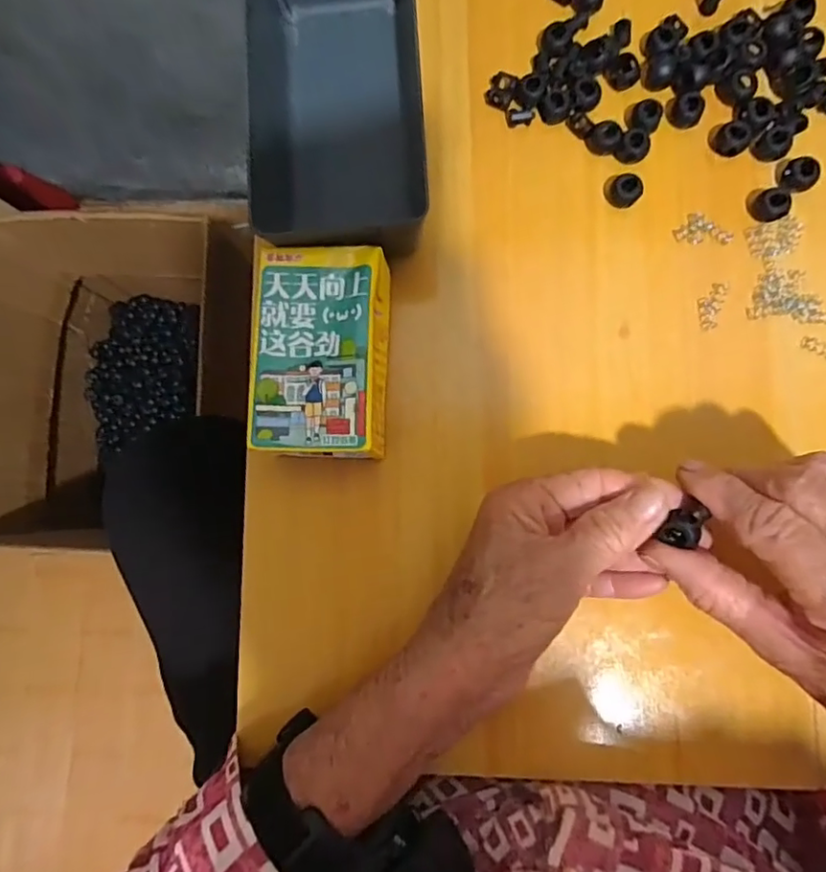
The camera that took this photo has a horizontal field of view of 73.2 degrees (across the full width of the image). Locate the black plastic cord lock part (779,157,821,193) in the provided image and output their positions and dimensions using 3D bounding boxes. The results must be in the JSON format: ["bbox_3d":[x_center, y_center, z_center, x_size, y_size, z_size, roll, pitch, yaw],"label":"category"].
[{"bbox_3d":[0.211,-0.142,0.304,0.016,0.012,0.018,-44,82,-1],"label":"black plastic cord lock part"}]

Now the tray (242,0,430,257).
[{"bbox_3d":[-0.041,-0.197,0.311,0.088,0.054,0.204,-4,83,4],"label":"tray"}]

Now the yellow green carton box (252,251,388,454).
[{"bbox_3d":[-0.048,-0.041,0.298,0.064,0.046,0.105,2,84,5],"label":"yellow green carton box"}]

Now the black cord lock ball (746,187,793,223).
[{"bbox_3d":[0.195,-0.127,0.303,0.020,0.014,0.015,33,87,8],"label":"black cord lock ball"}]

